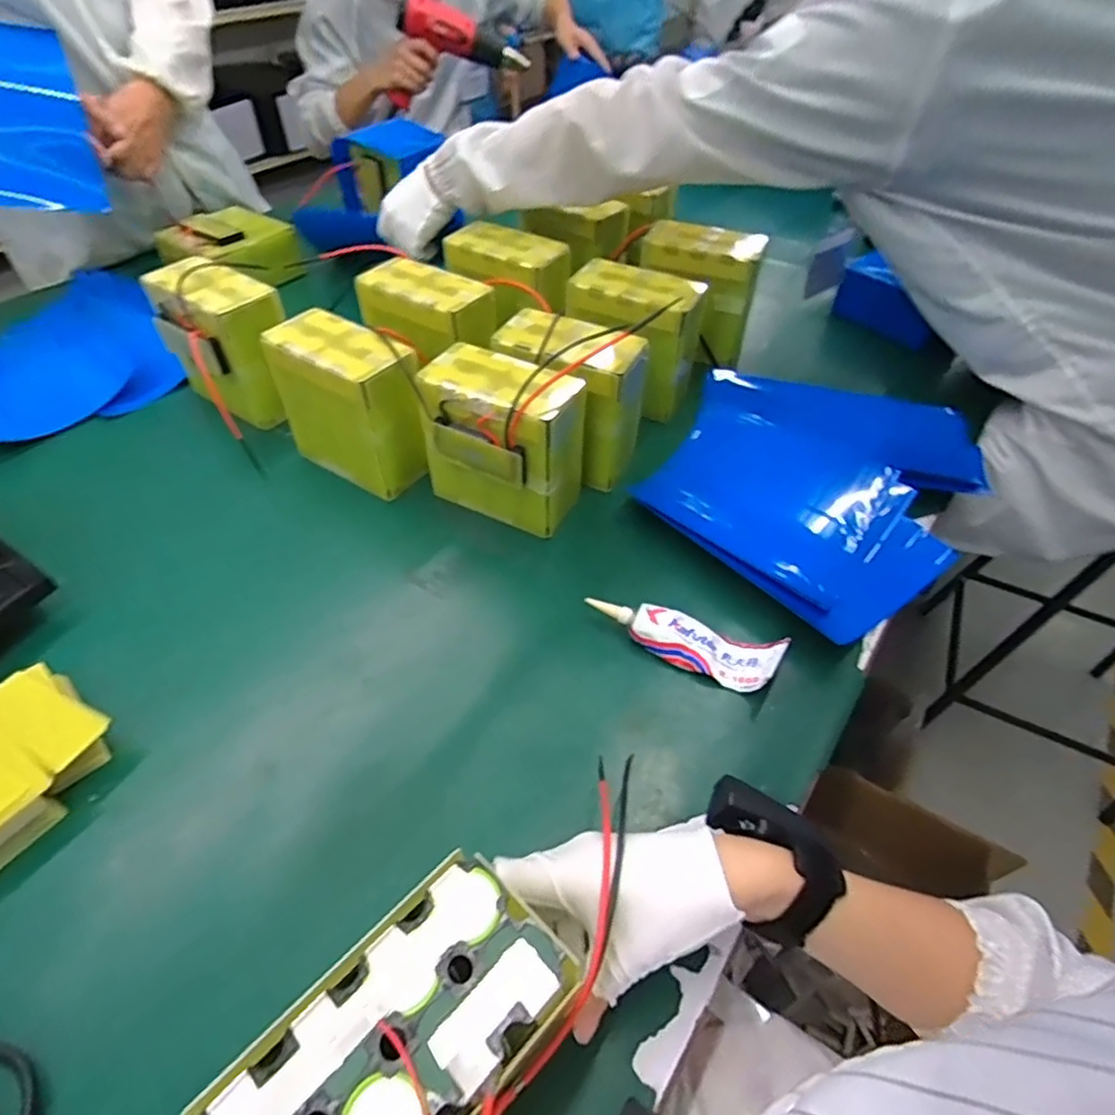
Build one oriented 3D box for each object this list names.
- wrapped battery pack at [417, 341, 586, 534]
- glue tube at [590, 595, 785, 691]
[{"bbox_3d":[-0.051,-0.110,0.614,0.140,0.141,0.088,25,53,19],"label":"wrapped battery pack"},{"bbox_3d":[0.106,0.069,0.535,0.160,0.023,0.046,17,51,14],"label":"glue tube"}]

